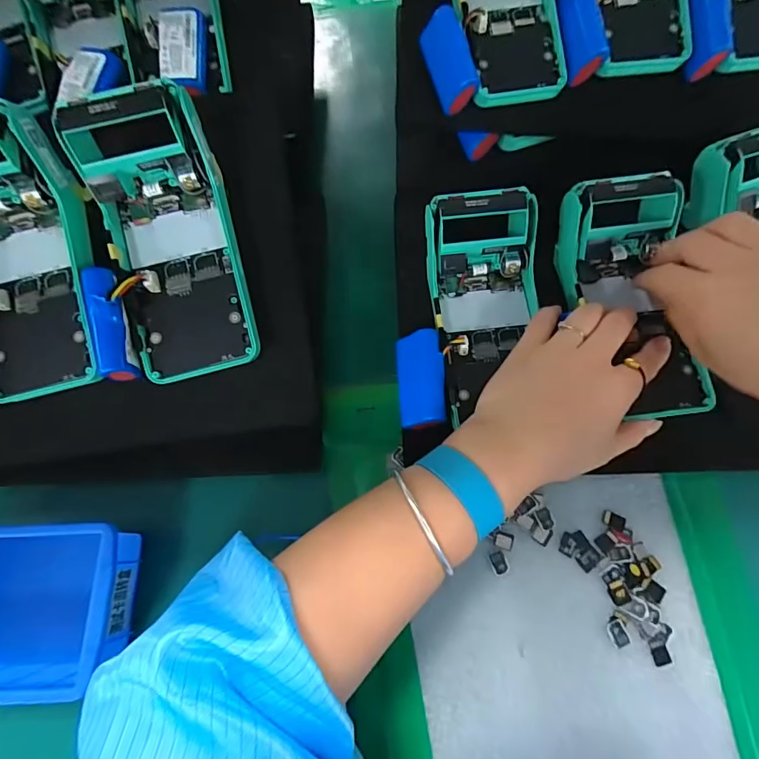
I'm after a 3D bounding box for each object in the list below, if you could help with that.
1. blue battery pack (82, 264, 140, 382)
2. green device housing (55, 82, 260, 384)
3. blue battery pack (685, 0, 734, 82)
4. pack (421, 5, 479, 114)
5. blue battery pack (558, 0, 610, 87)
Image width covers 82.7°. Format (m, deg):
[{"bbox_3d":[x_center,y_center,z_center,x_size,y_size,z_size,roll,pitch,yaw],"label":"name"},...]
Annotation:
[{"bbox_3d":[-0.171,-0.036,0.273,0.022,0.023,0.073,-12,92,-6],"label":"blue battery pack"},{"bbox_3d":[-0.134,-0.087,0.280,0.078,0.052,0.169,-14,100,-7],"label":"green device housing"},{"bbox_3d":[0.260,-0.282,0.339,0.024,0.023,0.076,-1,92,-2],"label":"blue battery pack"},{"bbox_3d":[0.055,-0.253,0.342,0.028,0.024,0.072,-15,89,-8],"label":"pack"},{"bbox_3d":[0.161,-0.279,0.341,0.030,0.024,0.076,-8,91,-5],"label":"blue battery pack"}]

